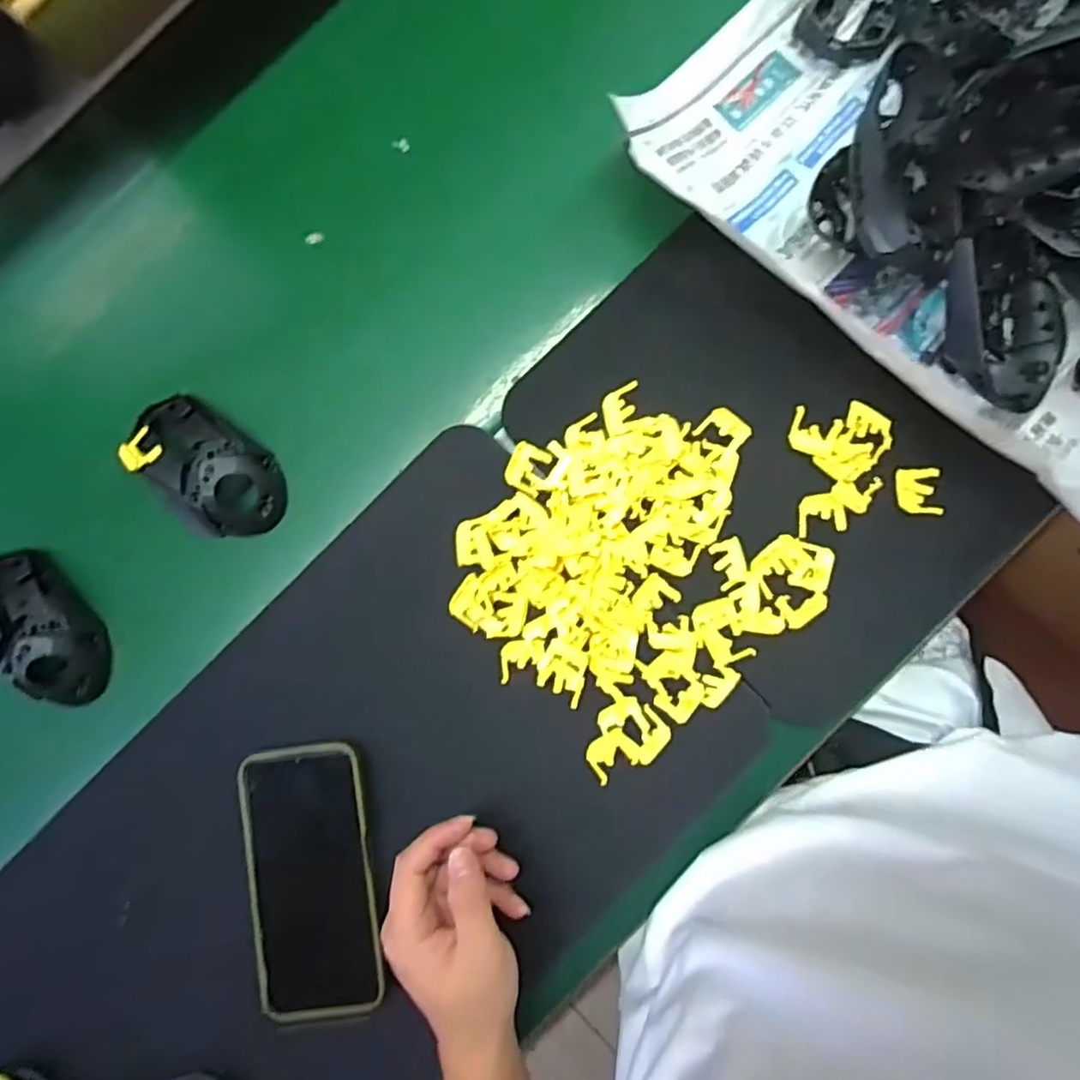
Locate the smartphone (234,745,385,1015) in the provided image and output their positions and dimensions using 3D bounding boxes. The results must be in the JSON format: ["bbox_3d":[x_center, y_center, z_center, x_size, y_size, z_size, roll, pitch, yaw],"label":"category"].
[{"bbox_3d":[-0.147,0.219,0.421,0.080,0.011,0.167,-9,87,3],"label":"smartphone"}]

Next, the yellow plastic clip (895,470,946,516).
[{"bbox_3d":[0.245,-0.031,0.421,0.027,0.005,0.029,0,87,3],"label":"yellow plastic clip"}]

